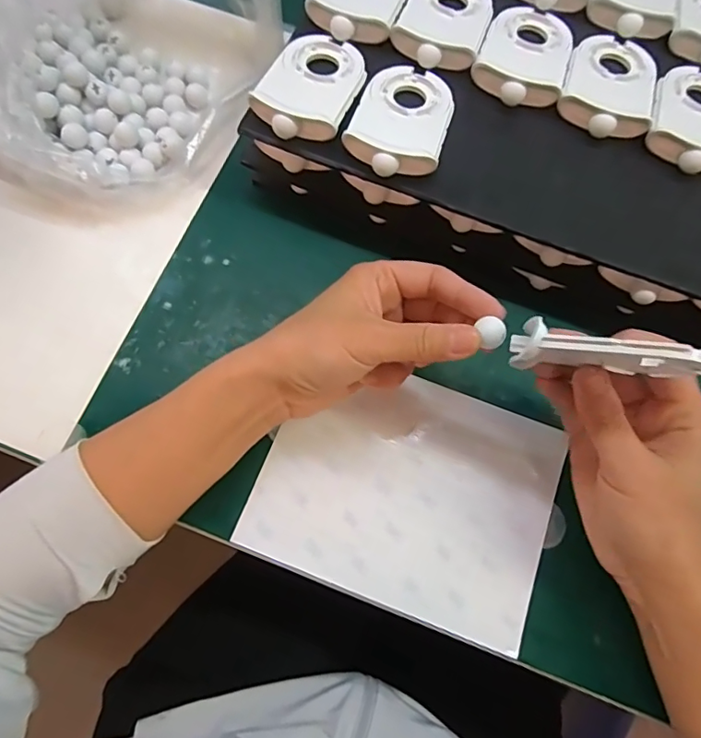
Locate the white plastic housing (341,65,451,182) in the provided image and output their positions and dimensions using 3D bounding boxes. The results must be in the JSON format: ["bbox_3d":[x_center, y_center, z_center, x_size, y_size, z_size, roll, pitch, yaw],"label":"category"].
[{"bbox_3d":[0.033,-0.159,0.322,0.058,0.018,0.088,16,75,3],"label":"white plastic housing"}]

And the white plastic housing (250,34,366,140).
[{"bbox_3d":[-0.024,-0.184,0.329,0.056,0.014,0.089,21,76,5],"label":"white plastic housing"}]

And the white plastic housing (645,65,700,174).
[{"bbox_3d":[0.225,-0.165,0.332,0.058,0.017,0.088,19,75,4],"label":"white plastic housing"}]

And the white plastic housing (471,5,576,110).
[{"bbox_3d":[0.118,-0.213,0.344,0.057,0.014,0.088,21,76,4],"label":"white plastic housing"}]

